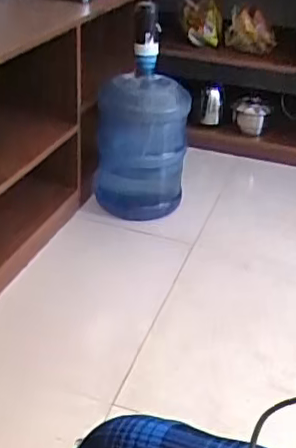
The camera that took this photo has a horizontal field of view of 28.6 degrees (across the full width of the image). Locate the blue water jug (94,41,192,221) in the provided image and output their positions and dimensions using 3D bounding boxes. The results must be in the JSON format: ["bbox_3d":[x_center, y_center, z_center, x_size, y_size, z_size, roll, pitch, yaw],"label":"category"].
[{"bbox_3d":[-0.012,-0.276,1.670,0.250,0.446,0.251,4,32,1],"label":"blue water jug"}]

